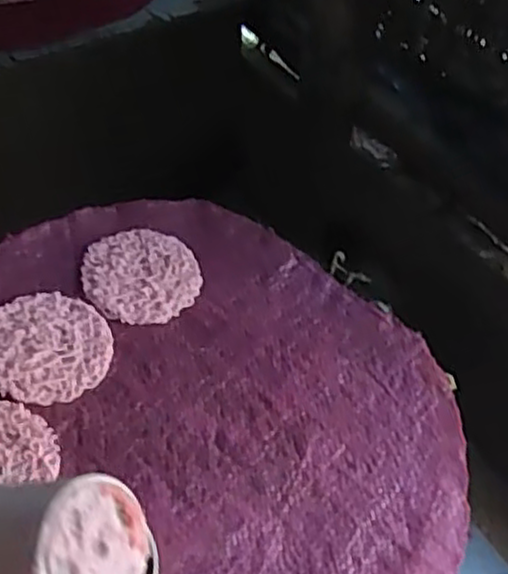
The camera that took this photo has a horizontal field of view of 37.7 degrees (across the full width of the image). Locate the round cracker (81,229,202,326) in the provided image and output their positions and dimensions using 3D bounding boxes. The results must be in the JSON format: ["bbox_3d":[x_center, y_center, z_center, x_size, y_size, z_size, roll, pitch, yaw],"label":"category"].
[{"bbox_3d":[-0.077,-0.010,0.513,0.078,0.007,0.073,-5,50,-9],"label":"round cracker"}]

